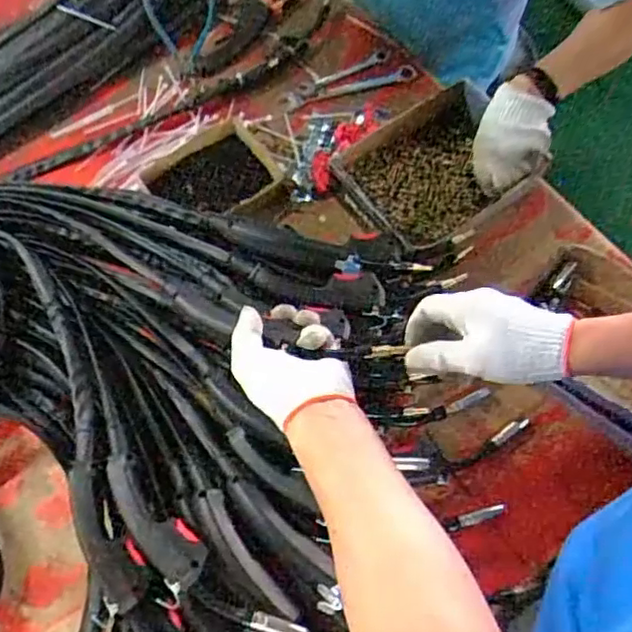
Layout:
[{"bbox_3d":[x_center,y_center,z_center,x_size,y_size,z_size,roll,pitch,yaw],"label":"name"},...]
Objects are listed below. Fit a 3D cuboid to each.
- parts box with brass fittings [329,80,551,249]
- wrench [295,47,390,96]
[{"bbox_3d":[0.163,-0.203,0.886,0.243,0.064,0.201,-35,70,-12],"label":"parts box with brass fittings"},{"bbox_3d":[0.047,-0.392,1.013,0.175,0.007,0.028,-30,77,-19],"label":"wrench"}]

